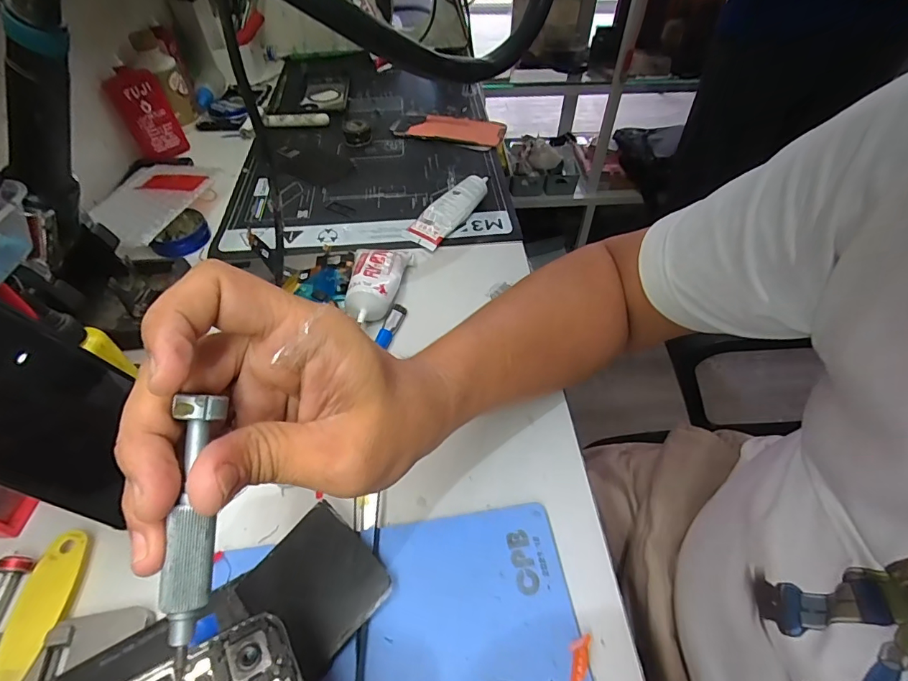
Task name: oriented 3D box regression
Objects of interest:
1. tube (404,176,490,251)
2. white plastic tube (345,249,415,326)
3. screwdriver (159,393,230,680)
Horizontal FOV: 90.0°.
[{"bbox_3d":[-0.003,-0.149,0.511,0.041,0.019,0.119,33,68,24],"label":"tube"},{"bbox_3d":[-0.077,-0.060,0.438,0.052,0.031,0.102,8,51,6],"label":"white plastic tube"},{"bbox_3d":[-0.091,0.066,0.158,0.013,0.009,0.091,1,82,-3],"label":"screwdriver"}]

